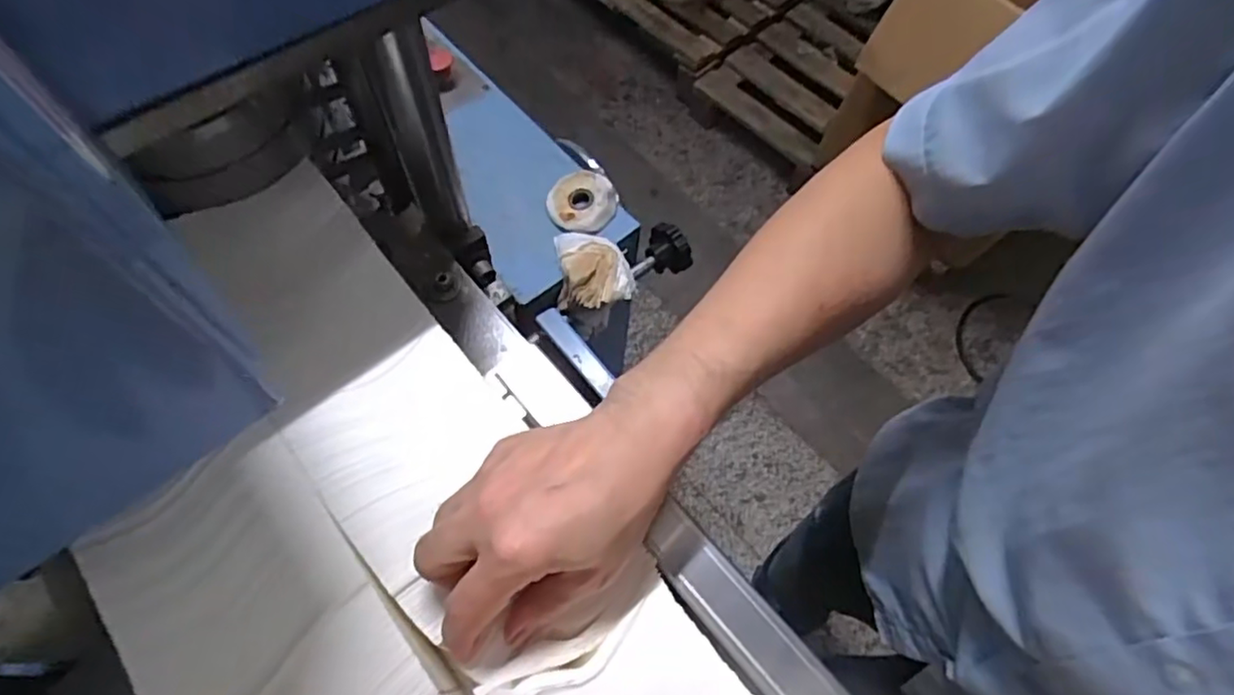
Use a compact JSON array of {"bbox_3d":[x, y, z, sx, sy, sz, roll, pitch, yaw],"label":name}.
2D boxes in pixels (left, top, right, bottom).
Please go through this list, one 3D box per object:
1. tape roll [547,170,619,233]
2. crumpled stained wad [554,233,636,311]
[{"bbox_3d":[-0.041,-0.161,0.710,0.069,0.029,0.084,-38,72,-19],"label":"tape roll"},{"bbox_3d":[-0.020,-0.079,0.665,0.078,0.039,0.078,-3,64,-5],"label":"crumpled stained wad"}]

